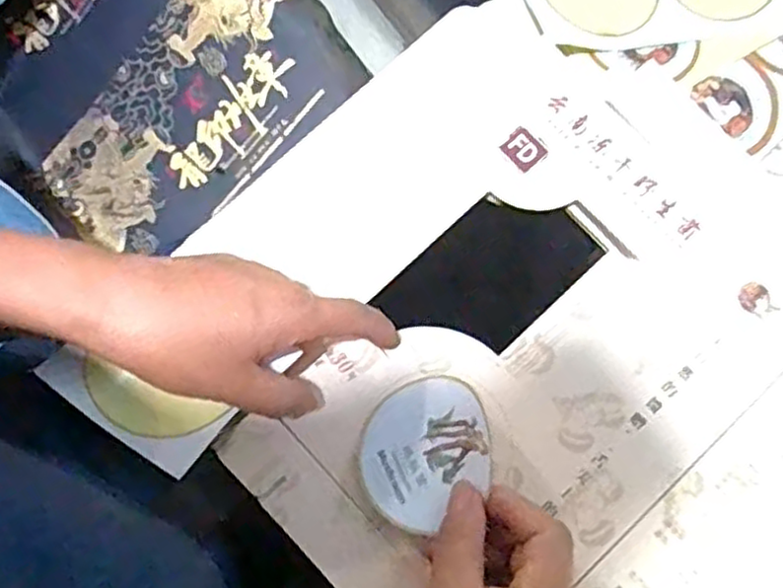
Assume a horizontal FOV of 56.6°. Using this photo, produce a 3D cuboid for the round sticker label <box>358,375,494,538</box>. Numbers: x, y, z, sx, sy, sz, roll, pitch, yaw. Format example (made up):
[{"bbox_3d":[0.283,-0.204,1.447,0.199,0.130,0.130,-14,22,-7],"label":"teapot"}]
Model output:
[{"bbox_3d":[0.016,0.078,0.367,0.072,0.010,0.067,-8,68,20],"label":"round sticker label"}]

